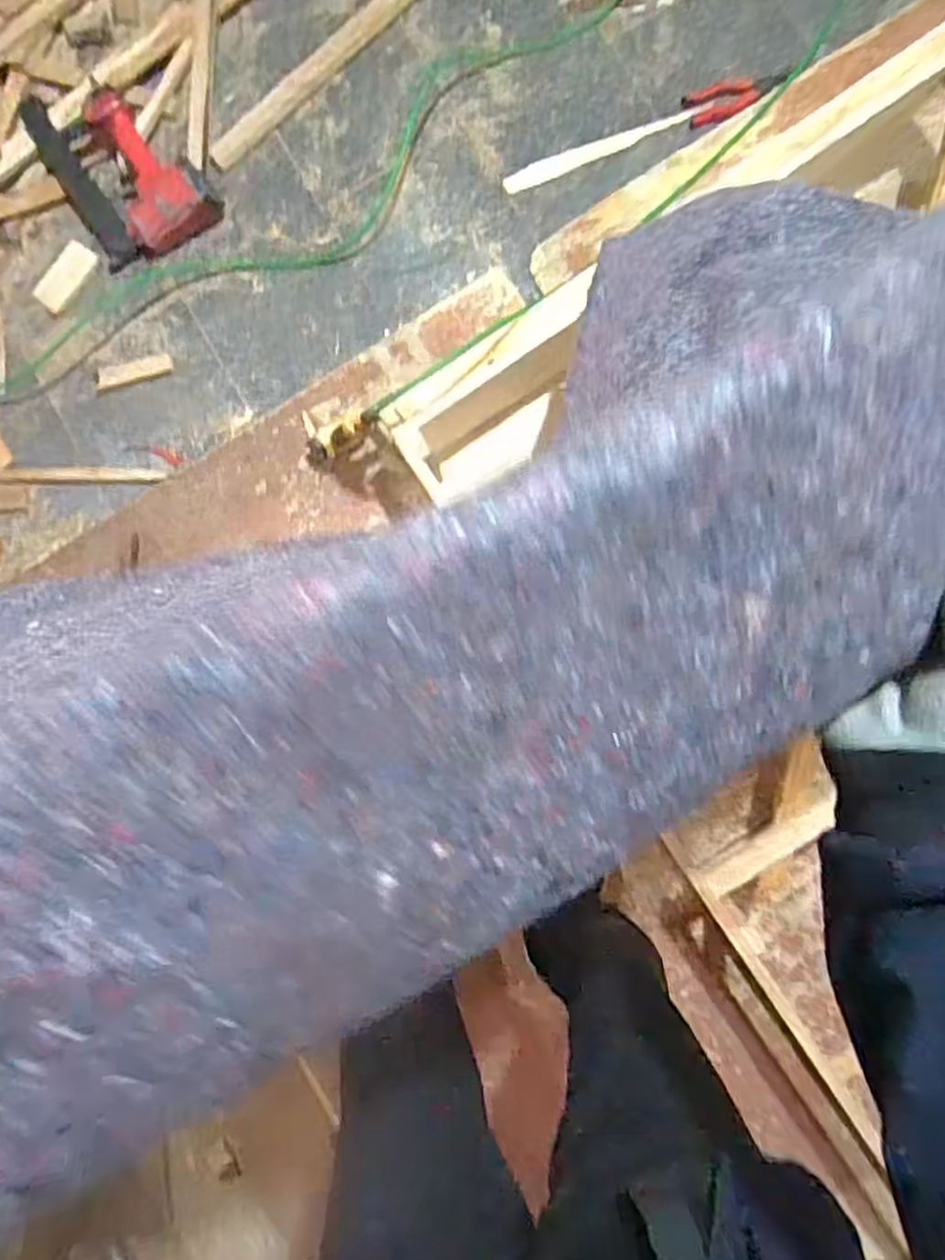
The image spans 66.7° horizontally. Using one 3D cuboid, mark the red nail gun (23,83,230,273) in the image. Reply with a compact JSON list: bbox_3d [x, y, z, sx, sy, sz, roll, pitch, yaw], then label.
[{"bbox_3d":[-0.670,-0.889,1.329,0.245,0.080,0.388,-33,86,1],"label":"red nail gun"}]

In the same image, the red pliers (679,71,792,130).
[{"bbox_3d":[0.513,-1.017,1.365,0.211,0.014,0.080,-19,87,1],"label":"red pliers"}]

